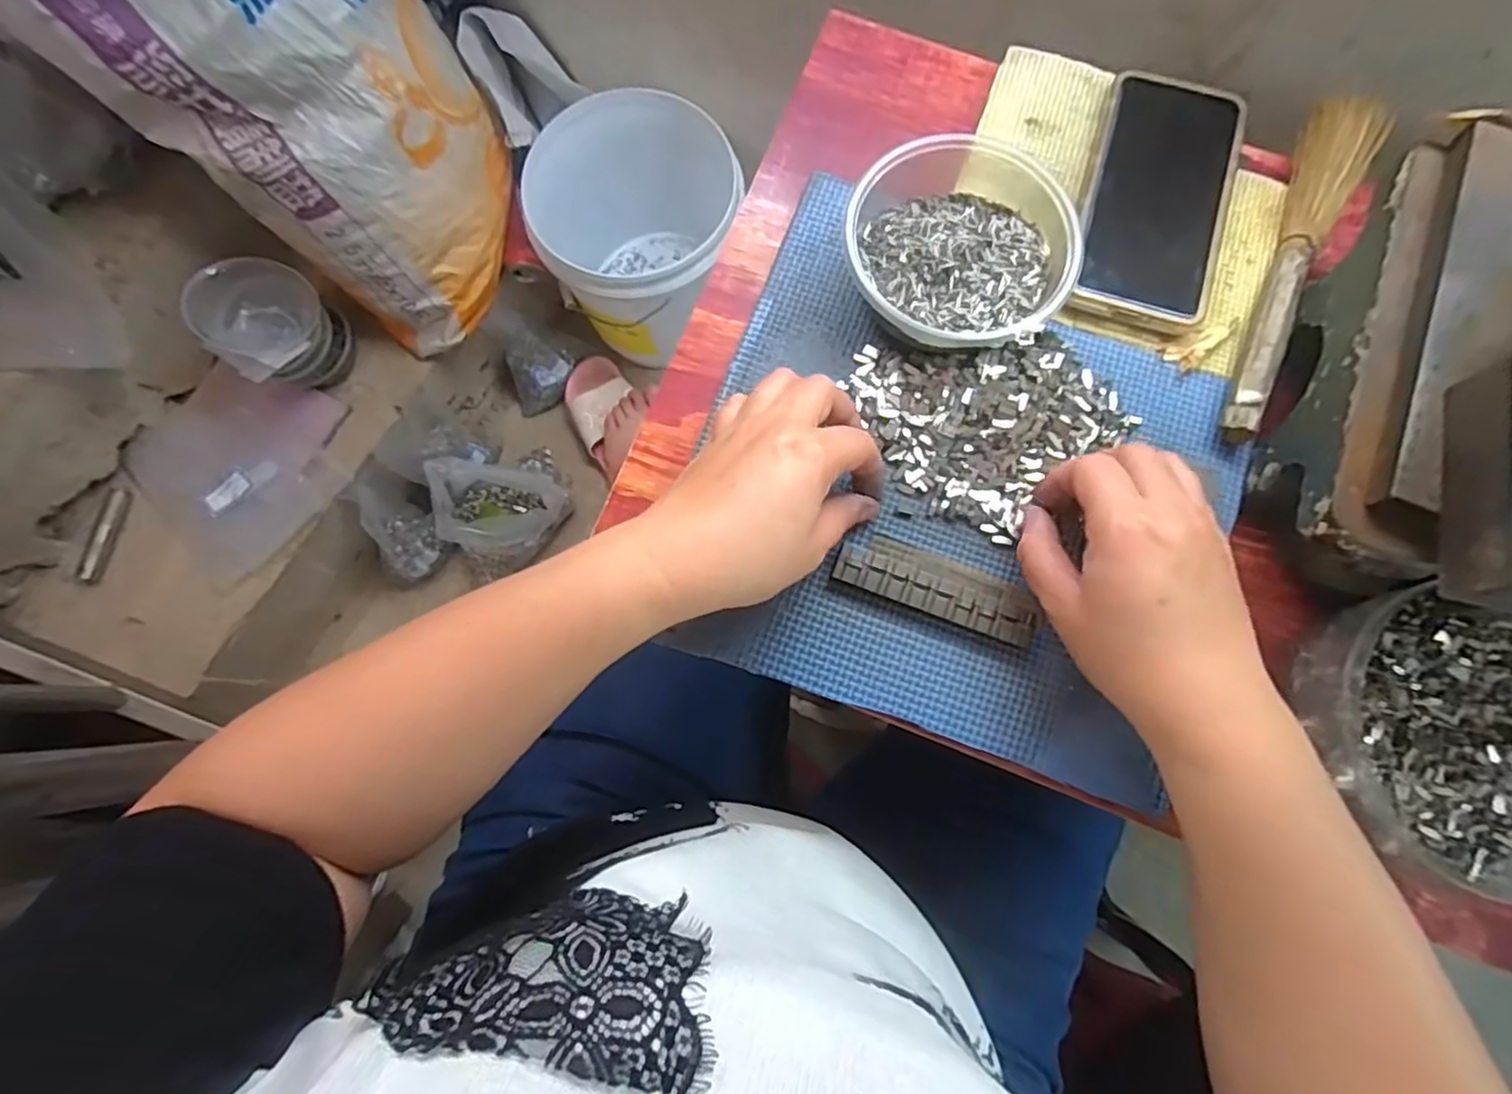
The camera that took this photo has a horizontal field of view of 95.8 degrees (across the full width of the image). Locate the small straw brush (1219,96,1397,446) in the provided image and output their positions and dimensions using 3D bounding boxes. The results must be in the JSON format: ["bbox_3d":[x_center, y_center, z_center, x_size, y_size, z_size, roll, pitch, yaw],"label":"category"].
[{"bbox_3d":[0.292,-0.157,0.370,0.041,0.020,0.224,29,79,5],"label":"small straw brush"}]

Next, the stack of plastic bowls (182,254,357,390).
[{"bbox_3d":[-0.560,-0.250,0.811,0.106,0.132,0.126,44,81,8],"label":"stack of plastic bowls"}]

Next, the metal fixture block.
[{"bbox_3d":[0.088,0.024,0.338,0.099,0.012,0.020,20,78,4],"label":"metal fixture block"}]

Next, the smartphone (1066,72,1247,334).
[{"bbox_3d":[0.224,-0.194,0.379,0.073,0.015,0.149,17,78,3],"label":"smartphone"}]

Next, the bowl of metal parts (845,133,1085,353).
[{"bbox_3d":[0.103,-0.154,0.353,0.111,0.047,0.101,0,78,-1],"label":"bowl of metal parts"}]

